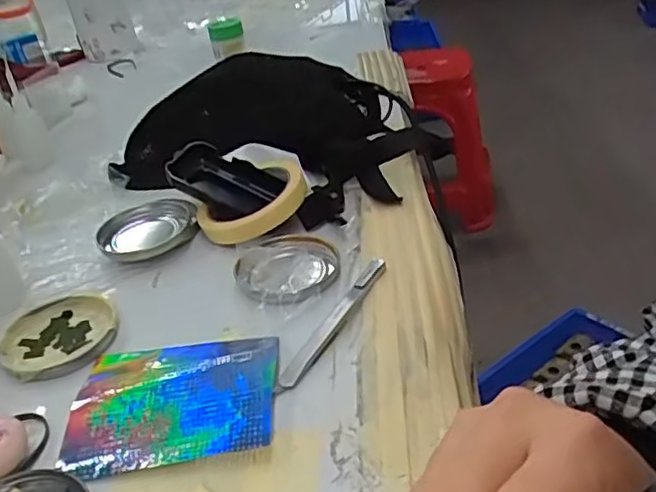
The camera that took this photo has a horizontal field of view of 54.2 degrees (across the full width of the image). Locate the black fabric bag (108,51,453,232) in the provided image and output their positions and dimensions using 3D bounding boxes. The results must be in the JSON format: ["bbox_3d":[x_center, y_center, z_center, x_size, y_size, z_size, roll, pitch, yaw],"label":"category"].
[{"bbox_3d":[-0.066,-0.123,0.635,0.292,0.089,0.189,15,38,31],"label":"black fabric bag"}]

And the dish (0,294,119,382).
[{"bbox_3d":[-0.190,0.064,0.451,0.077,0.014,0.082,-5,32,3],"label":"dish"}]

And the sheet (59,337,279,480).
[{"bbox_3d":[-0.092,0.091,0.384,0.122,0.008,0.100,-9,29,4],"label":"sheet"}]

